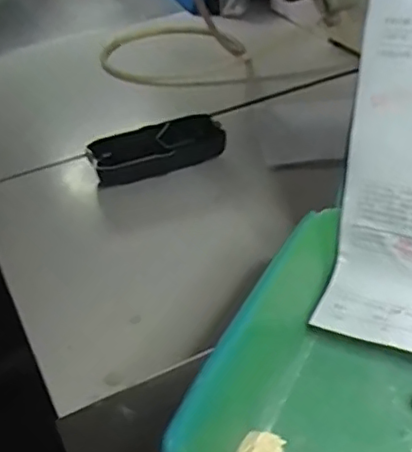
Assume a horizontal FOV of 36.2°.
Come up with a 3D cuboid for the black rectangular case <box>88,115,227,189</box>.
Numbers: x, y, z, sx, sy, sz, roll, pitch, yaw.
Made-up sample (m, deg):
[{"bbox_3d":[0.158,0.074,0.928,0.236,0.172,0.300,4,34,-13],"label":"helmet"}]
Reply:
[{"bbox_3d":[-0.038,-0.062,0.509,0.106,0.026,0.046,-20,39,-17],"label":"black rectangular case"}]

